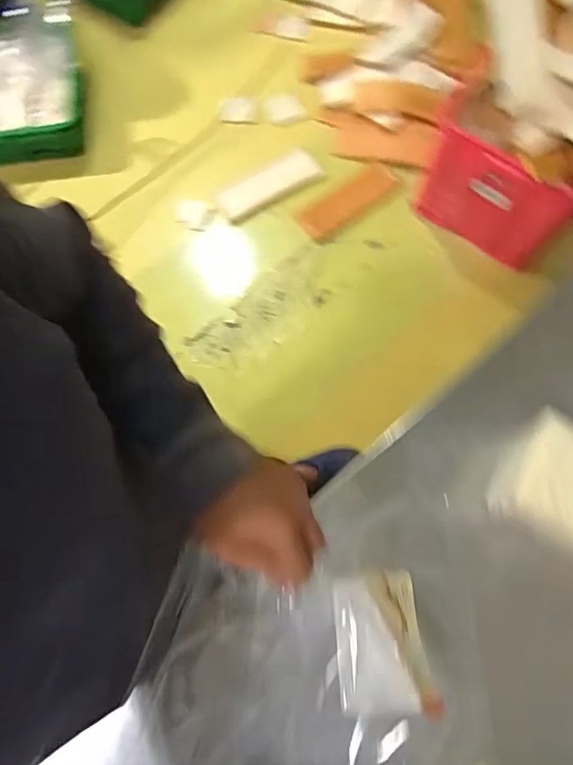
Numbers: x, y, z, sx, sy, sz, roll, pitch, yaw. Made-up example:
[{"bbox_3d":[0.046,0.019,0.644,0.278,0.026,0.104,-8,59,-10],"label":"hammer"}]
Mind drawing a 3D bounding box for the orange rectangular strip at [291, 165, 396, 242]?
[{"bbox_3d":[0.200,-0.608,1.752,0.341,0.031,0.132,-31,76,7],"label":"orange rectangular strip"}]

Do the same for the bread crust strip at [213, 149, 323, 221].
[{"bbox_3d":[-0.068,-0.690,1.779,0.387,0.029,0.127,-27,76,-7],"label":"bread crust strip"}]

